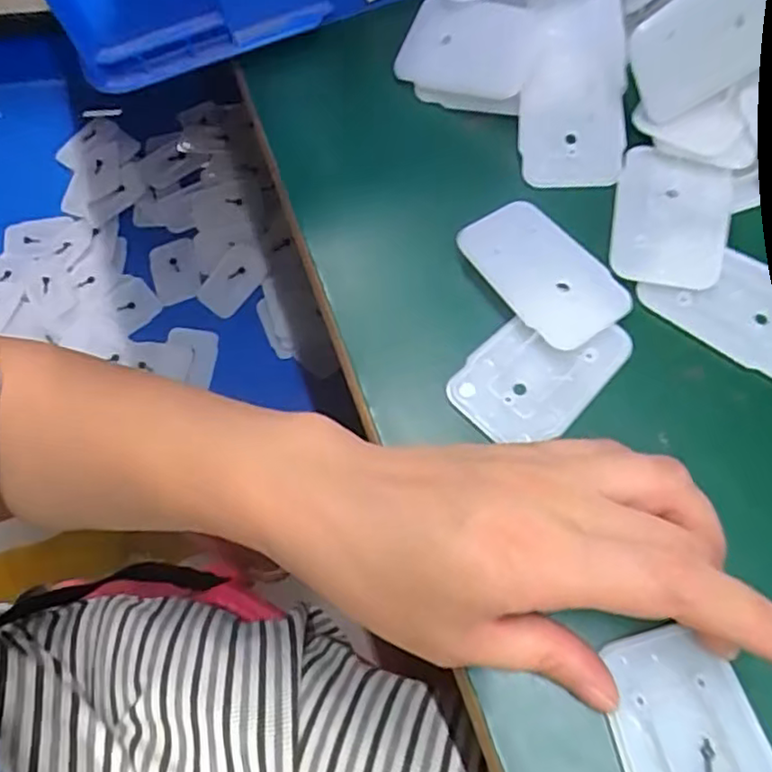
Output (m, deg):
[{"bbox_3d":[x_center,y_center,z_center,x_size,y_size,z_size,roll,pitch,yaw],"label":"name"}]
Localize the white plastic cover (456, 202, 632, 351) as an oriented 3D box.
[{"bbox_3d":[0.064,-0.048,0.262,0.041,0.004,0.068,-35,70,-8],"label":"white plastic cover"}]

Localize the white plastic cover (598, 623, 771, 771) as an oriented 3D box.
[{"bbox_3d":[0.095,0.113,0.199,0.043,0.008,0.069,-13,70,-6],"label":"white plastic cover"}]

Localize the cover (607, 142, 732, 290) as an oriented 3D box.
[{"bbox_3d":[0.120,-0.071,0.269,0.044,0.005,0.064,13,72,10],"label":"cover"}]

